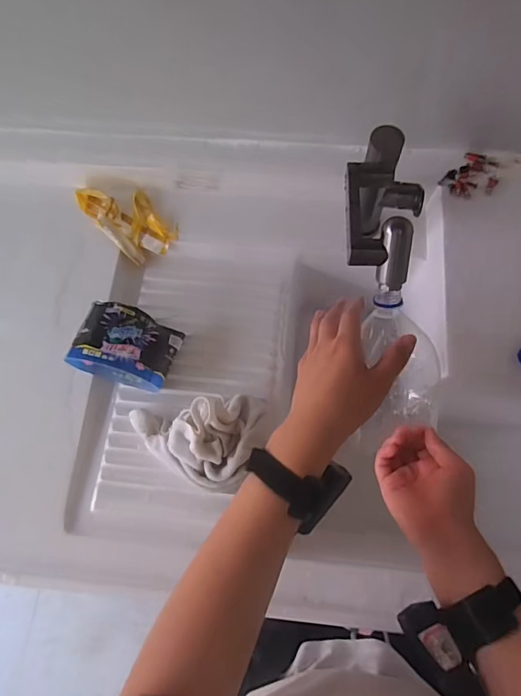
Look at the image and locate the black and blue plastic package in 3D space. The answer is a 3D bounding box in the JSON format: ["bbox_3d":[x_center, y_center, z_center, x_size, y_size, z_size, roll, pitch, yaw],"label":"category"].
[{"bbox_3d":[-0.178,-0.002,0.606,0.122,0.068,0.090,16,73,7],"label":"black and blue plastic package"}]

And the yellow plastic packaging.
[{"bbox_3d":[-0.201,-0.197,0.685,0.083,0.032,0.156,-44,76,-11],"label":"yellow plastic packaging"}]

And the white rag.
[{"bbox_3d":[-0.079,0.117,0.556,0.168,0.078,0.110,-4,72,1],"label":"white rag"}]

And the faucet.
[{"bbox_3d":[0.140,-0.156,0.505,0.091,0.109,0.201,10,52,5],"label":"faucet"}]

